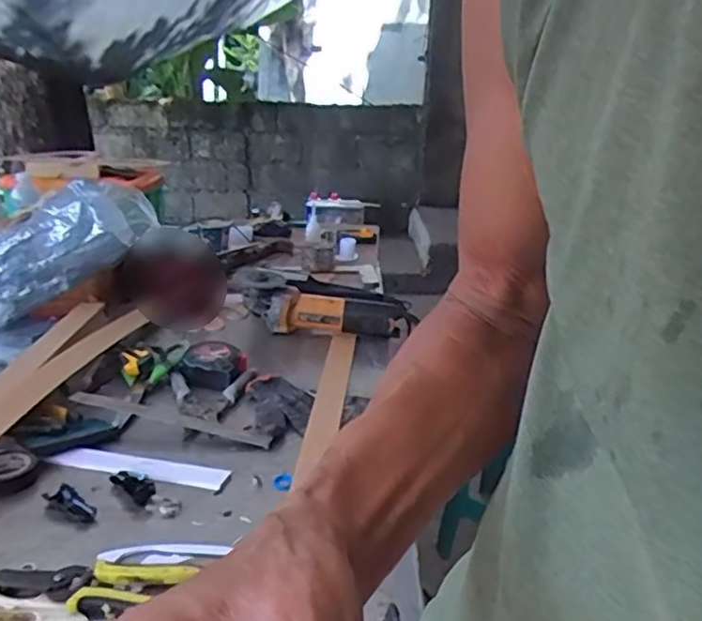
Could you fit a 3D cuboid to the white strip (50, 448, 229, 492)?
[{"bbox_3d":[-0.227,0.167,0.721,0.189,0.006,0.038,7,21,6],"label":"white strip"}]

